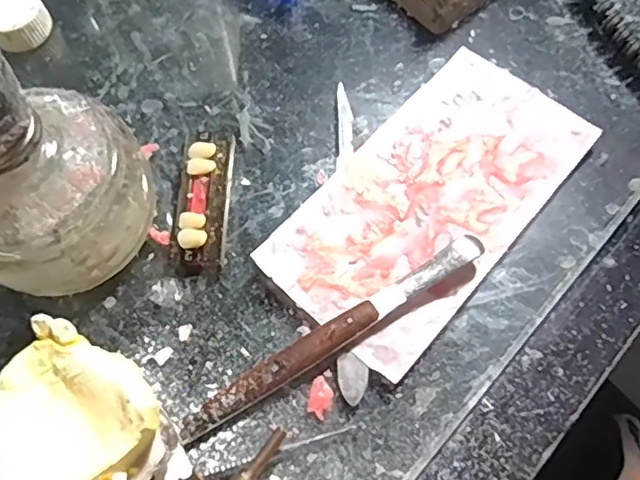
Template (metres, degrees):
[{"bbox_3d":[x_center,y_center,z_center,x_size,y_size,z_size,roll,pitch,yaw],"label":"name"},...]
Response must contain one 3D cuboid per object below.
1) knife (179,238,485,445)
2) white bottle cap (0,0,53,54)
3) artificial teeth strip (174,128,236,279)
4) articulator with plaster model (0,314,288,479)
[{"bbox_3d":[0.006,0.035,0.225,0.131,0.010,0.010,-31,72,-12],"label":"knife"},{"bbox_3d":[-0.143,-0.104,0.282,0.028,0.019,0.026,0,68,0],"label":"white bottle cap"},{"bbox_3d":[-0.048,-0.019,0.251,0.019,0.010,0.068,2,68,1],"label":"artificial teeth strip"},{"bbox_3d":[-0.062,0.079,0.194,0.107,0.042,0.069,23,70,9],"label":"articulator with plaster model"}]

